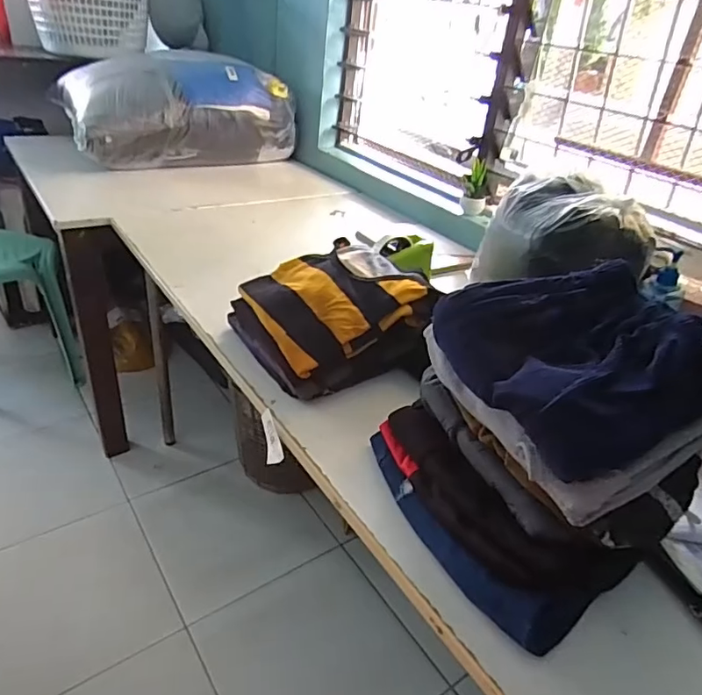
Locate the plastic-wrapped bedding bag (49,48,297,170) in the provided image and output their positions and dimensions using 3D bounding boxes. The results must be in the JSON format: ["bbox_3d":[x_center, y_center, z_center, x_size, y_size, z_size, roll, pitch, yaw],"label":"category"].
[{"bbox_3d":[-0.503,-0.703,1.542,0.587,0.266,0.353,-16,39,-32],"label":"plastic-wrapped bedding bag"}]

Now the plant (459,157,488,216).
[{"bbox_3d":[0.289,-0.371,1.229,0.060,0.119,0.069,14,33,11],"label":"plant"}]

